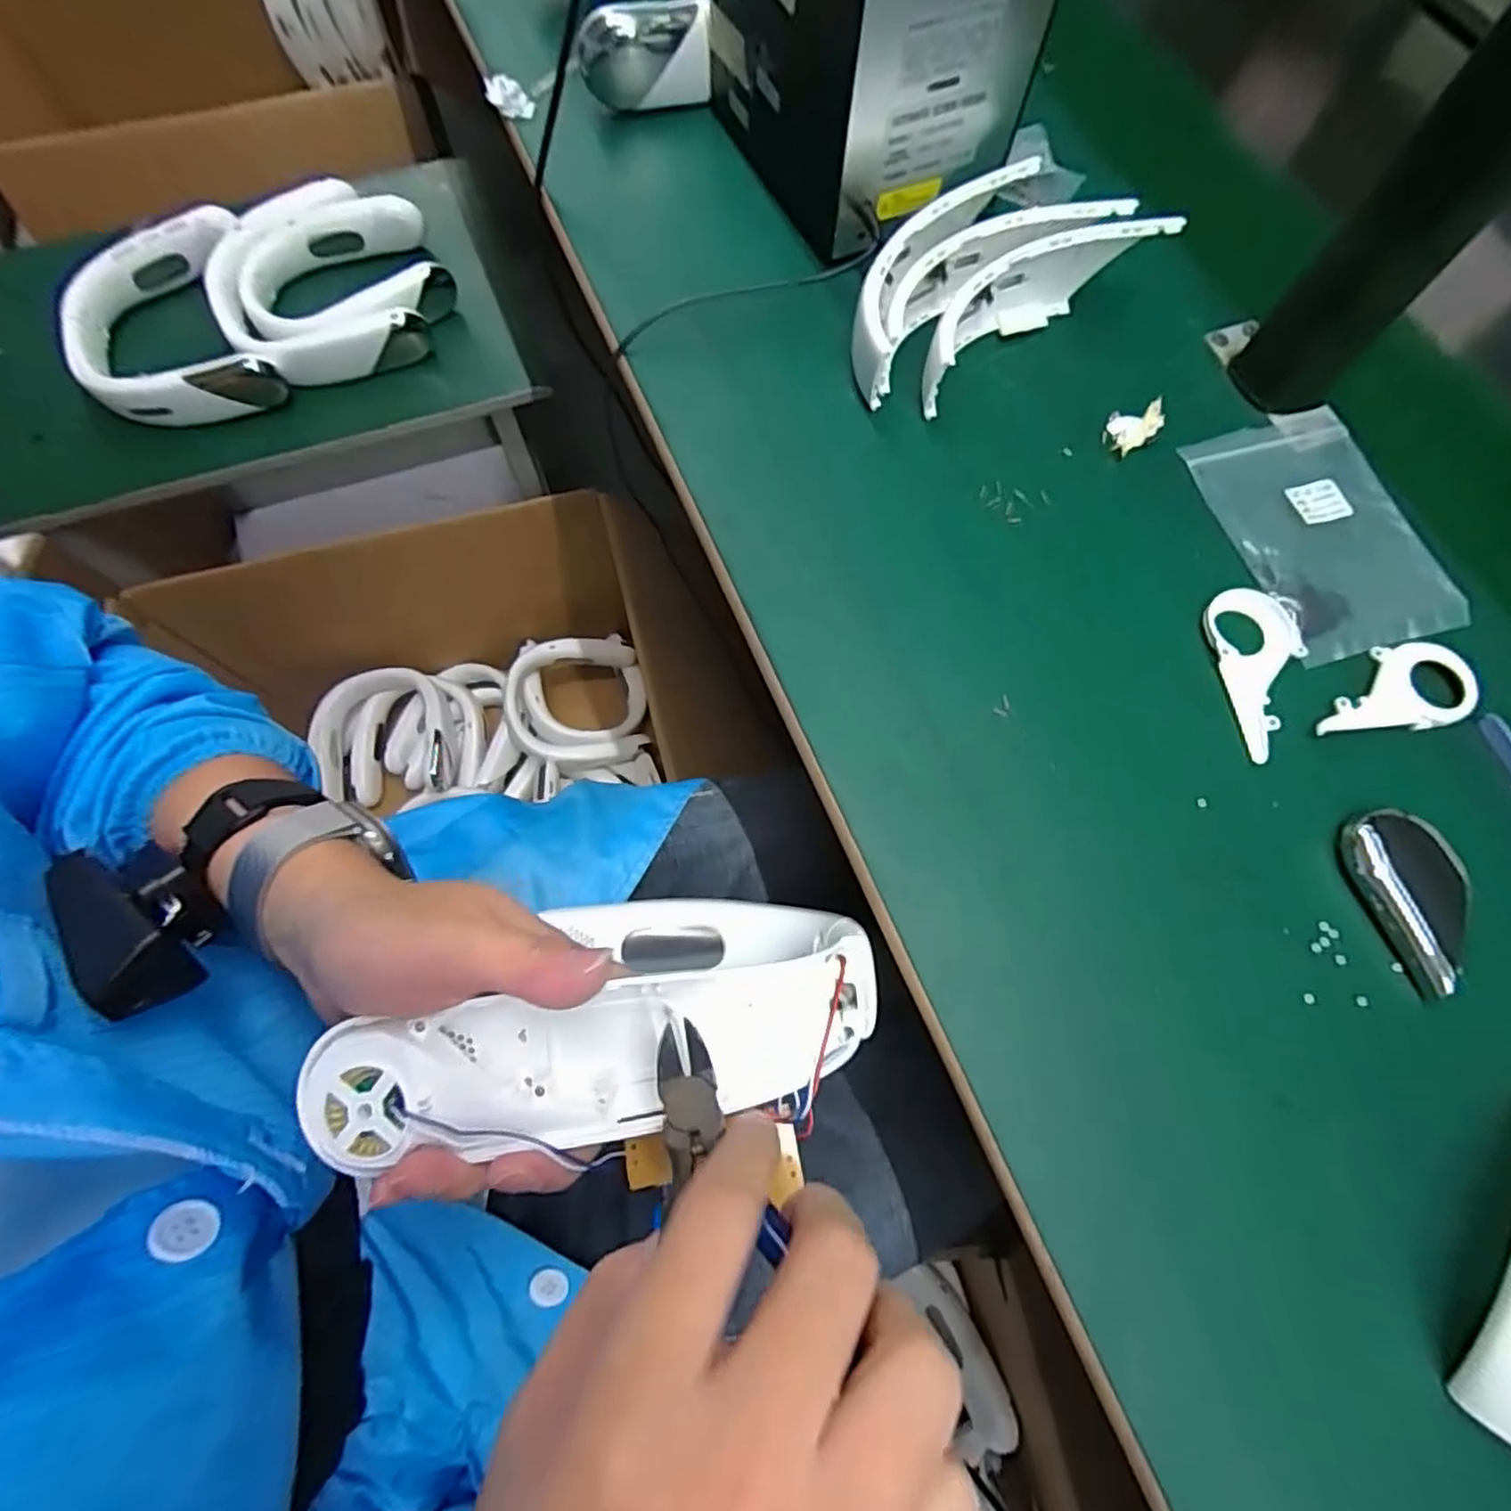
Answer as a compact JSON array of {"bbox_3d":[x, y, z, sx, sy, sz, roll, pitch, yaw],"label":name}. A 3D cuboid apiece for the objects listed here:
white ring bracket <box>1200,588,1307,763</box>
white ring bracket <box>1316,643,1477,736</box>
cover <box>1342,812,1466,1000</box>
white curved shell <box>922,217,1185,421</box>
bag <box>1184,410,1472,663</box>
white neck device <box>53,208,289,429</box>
[{"bbox_3d":[0.260,-0.043,0.361,0.050,0.004,0.095,6,73,2],"label":"white ring bracket"},{"bbox_3d":[0.324,-0.034,0.359,0.087,0.004,0.046,-9,73,-2],"label":"white ring bracket"},{"bbox_3d":[0.306,0.064,0.321,0.046,0.009,0.080,-11,73,-3],"label":"cover"},{"bbox_3d":[0.161,-0.273,0.418,0.179,0.044,0.049,-34,75,-9],"label":"white curved shell"},{"bbox_3d":[0.324,-0.129,0.399,0.110,0.010,0.153,-14,72,-5],"label":"bag"},{"bbox_3d":[-0.618,-0.454,0.740,0.184,0.053,0.232,-22,73,-9],"label":"white neck device"}]

